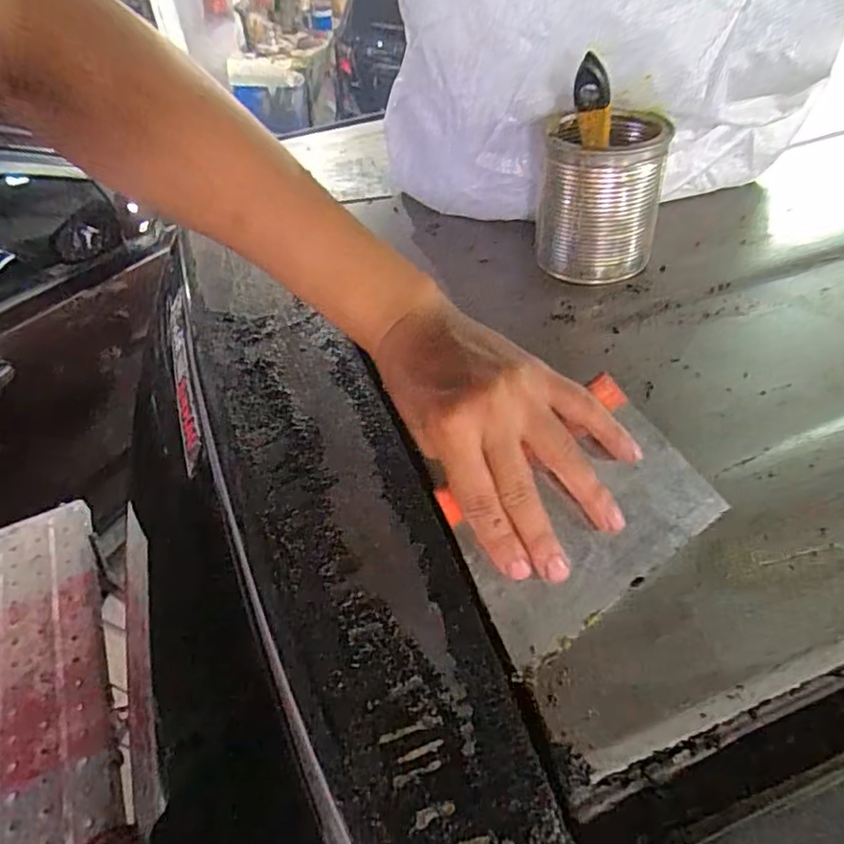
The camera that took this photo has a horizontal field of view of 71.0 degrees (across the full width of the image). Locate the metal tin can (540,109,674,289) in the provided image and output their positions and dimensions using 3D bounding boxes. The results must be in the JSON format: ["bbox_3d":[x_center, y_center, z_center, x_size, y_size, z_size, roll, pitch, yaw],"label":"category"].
[{"bbox_3d":[0.145,-0.188,0.492,0.091,0.109,0.090,4,44,9],"label":"metal tin can"}]

